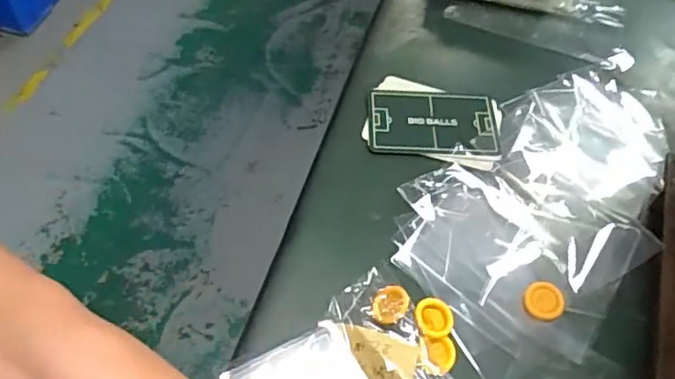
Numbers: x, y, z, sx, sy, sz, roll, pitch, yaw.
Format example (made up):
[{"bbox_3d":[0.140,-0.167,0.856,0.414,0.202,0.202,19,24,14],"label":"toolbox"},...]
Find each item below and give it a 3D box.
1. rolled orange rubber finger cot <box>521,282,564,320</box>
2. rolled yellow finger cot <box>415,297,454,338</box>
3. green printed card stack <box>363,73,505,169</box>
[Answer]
[{"bbox_3d":[0.110,0.059,0.303,0.022,0.004,0.021,1,55,-2],"label":"rolled orange rubber finger cot"},{"bbox_3d":[0.049,0.067,0.295,0.019,0.007,0.021,-3,55,-5],"label":"rolled yellow finger cot"},{"bbox_3d":[0.063,-0.045,0.374,0.086,0.006,0.064,11,55,5],"label":"green printed card stack"}]

